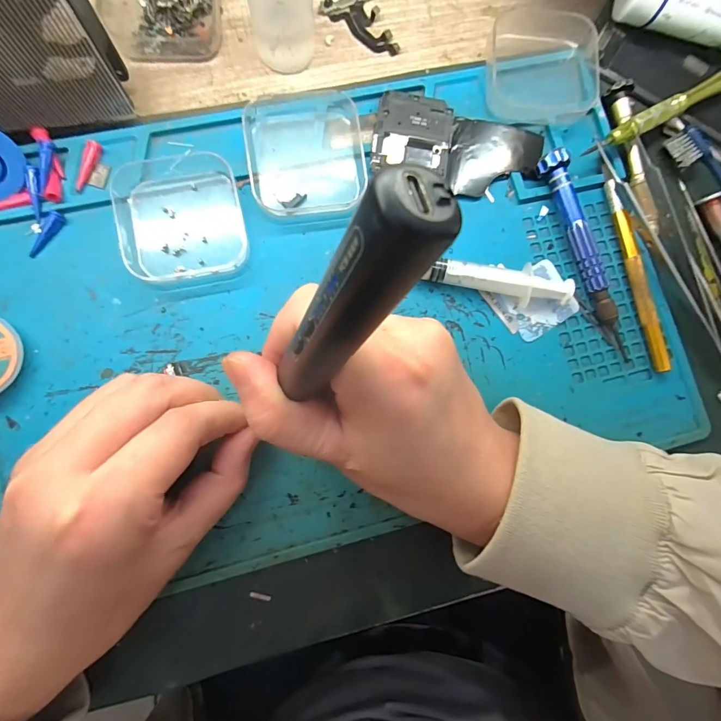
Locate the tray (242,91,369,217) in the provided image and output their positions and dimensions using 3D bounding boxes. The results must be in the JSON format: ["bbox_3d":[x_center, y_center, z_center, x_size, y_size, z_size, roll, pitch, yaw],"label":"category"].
[{"bbox_3d":[-0.031,-0.120,0.219,0.063,0.017,0.074,-7,83,-4],"label":"tray"}]

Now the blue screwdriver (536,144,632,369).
[{"bbox_3d":[0.131,-0.060,0.220,0.014,0.019,0.121,-21,84,-6],"label":"blue screwdriver"}]

